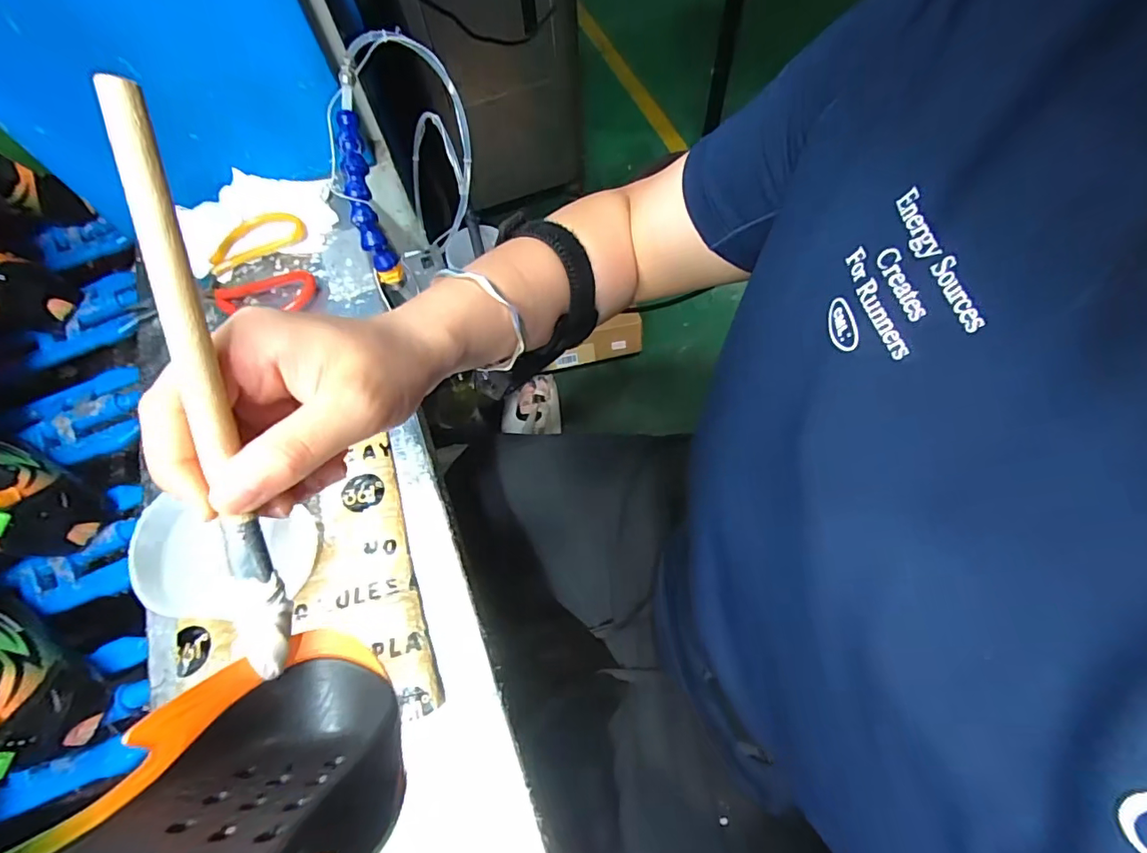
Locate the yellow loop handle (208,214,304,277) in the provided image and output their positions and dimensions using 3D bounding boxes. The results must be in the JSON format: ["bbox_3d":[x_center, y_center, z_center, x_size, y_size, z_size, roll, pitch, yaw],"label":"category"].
[{"bbox_3d":[-0.334,-0.196,0.542,0.099,0.016,0.039,-26,66,-9],"label":"yellow loop handle"}]

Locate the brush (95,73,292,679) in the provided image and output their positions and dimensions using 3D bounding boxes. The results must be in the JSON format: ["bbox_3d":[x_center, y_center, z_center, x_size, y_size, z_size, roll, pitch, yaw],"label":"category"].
[{"bbox_3d":[-0.117,-0.001,0.167,0.015,0.010,0.189,-2,107,2],"label":"brush"}]

